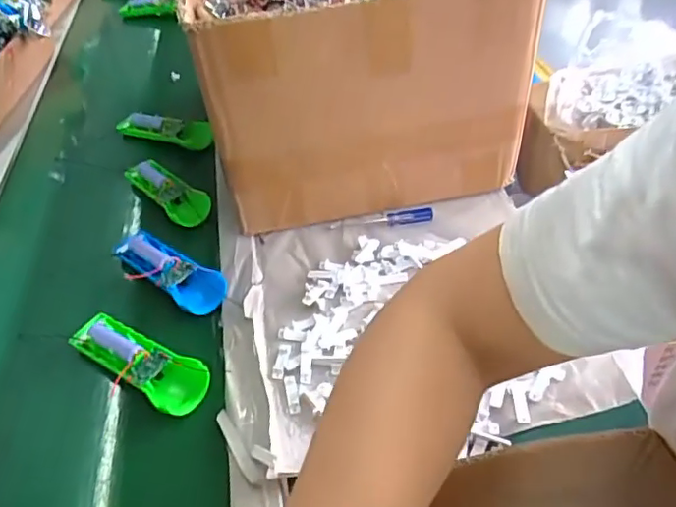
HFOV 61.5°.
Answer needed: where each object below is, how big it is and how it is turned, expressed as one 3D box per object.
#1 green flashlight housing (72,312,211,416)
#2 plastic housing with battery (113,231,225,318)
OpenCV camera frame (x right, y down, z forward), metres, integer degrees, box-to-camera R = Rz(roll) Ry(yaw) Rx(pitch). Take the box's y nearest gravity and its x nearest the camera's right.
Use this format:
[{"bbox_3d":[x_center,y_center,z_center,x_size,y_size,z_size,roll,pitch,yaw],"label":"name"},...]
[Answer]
[{"bbox_3d":[-0.190,0.100,0.542,0.164,0.022,0.048,24,52,26],"label":"green flashlight housing"},{"bbox_3d":[-0.190,0.015,0.631,0.164,0.018,0.047,28,54,29],"label":"plastic housing with battery"}]

